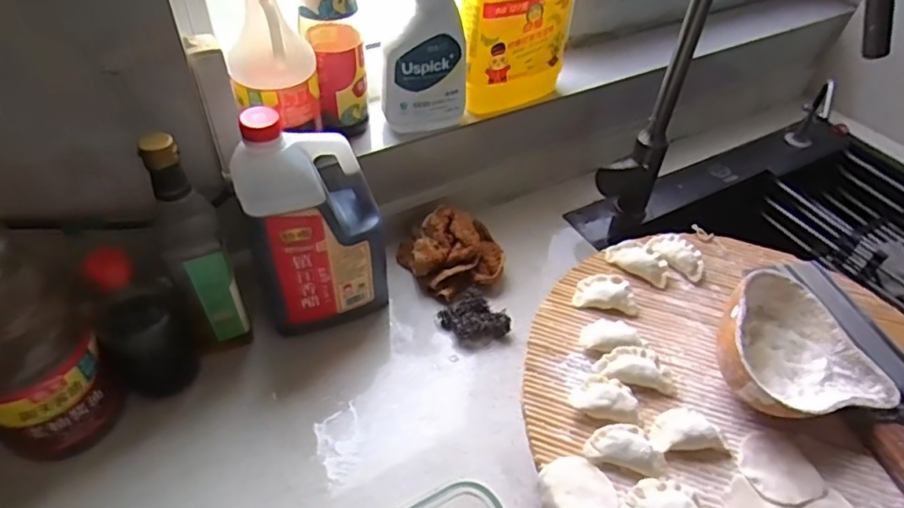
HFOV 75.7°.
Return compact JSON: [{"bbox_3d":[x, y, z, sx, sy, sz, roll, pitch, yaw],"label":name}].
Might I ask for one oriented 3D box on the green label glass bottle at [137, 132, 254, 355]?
[{"bbox_3d":[-0.247,0.005,0.566,0.060,0.260,0.049,-25,52,-25],"label":"green label glass bottle"}]

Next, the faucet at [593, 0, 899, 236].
[{"bbox_3d":[0.320,-0.168,0.691,0.234,0.426,0.054,16,47,12],"label":"faucet"}]

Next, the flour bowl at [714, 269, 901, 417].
[{"bbox_3d":[0.280,0.089,0.483,0.122,0.069,0.129,2,46,-2],"label":"flour bowl"}]

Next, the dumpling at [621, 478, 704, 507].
[{"bbox_3d":[0.152,0.181,0.422,0.063,0.015,0.035,-3,46,-7],"label":"dumpling"}]

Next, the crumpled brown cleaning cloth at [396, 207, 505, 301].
[{"bbox_3d":[0.001,-0.008,0.724,0.112,0.068,0.106,-17,49,-19],"label":"crumpled brown cleaning cloth"}]

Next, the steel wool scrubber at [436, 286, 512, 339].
[{"bbox_3d":[0.025,0.075,0.674,0.054,0.030,0.075,-33,56,-30],"label":"steel wool scrubber"}]

